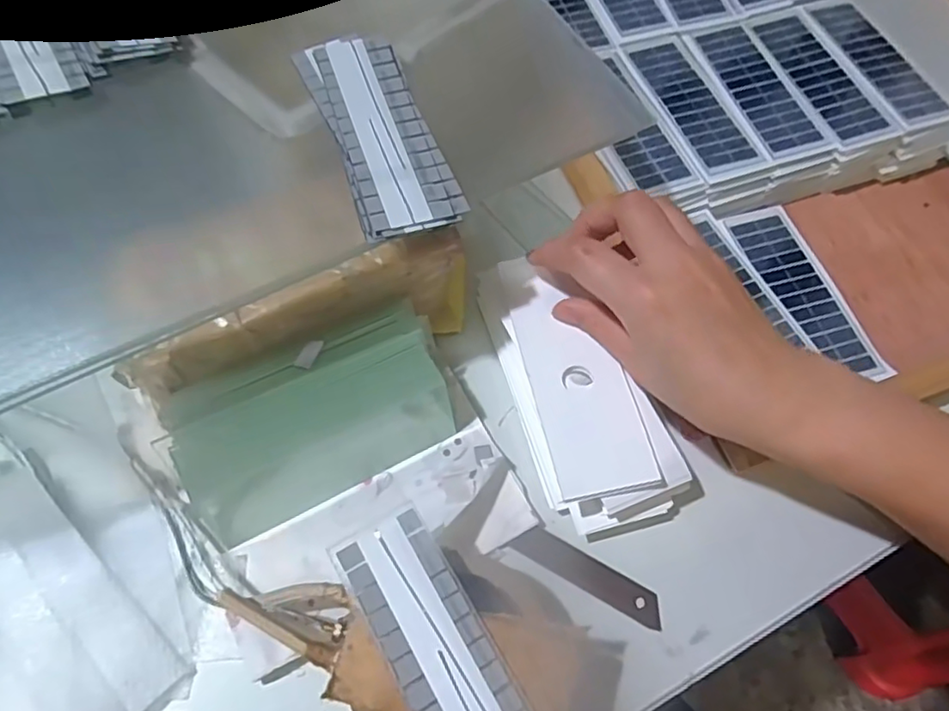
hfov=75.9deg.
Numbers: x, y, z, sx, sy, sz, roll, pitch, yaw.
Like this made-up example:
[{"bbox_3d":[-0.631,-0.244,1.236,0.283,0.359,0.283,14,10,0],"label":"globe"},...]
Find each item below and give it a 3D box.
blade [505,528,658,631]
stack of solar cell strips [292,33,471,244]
[{"bbox_3d":[0.062,0.117,0.325,0.083,0.004,0.018,28,65,10],"label":"blade"},{"bbox_3d":[-0.048,-0.113,0.302,0.049,0.009,0.127,-19,66,-13],"label":"stack of solar cell strips"}]

